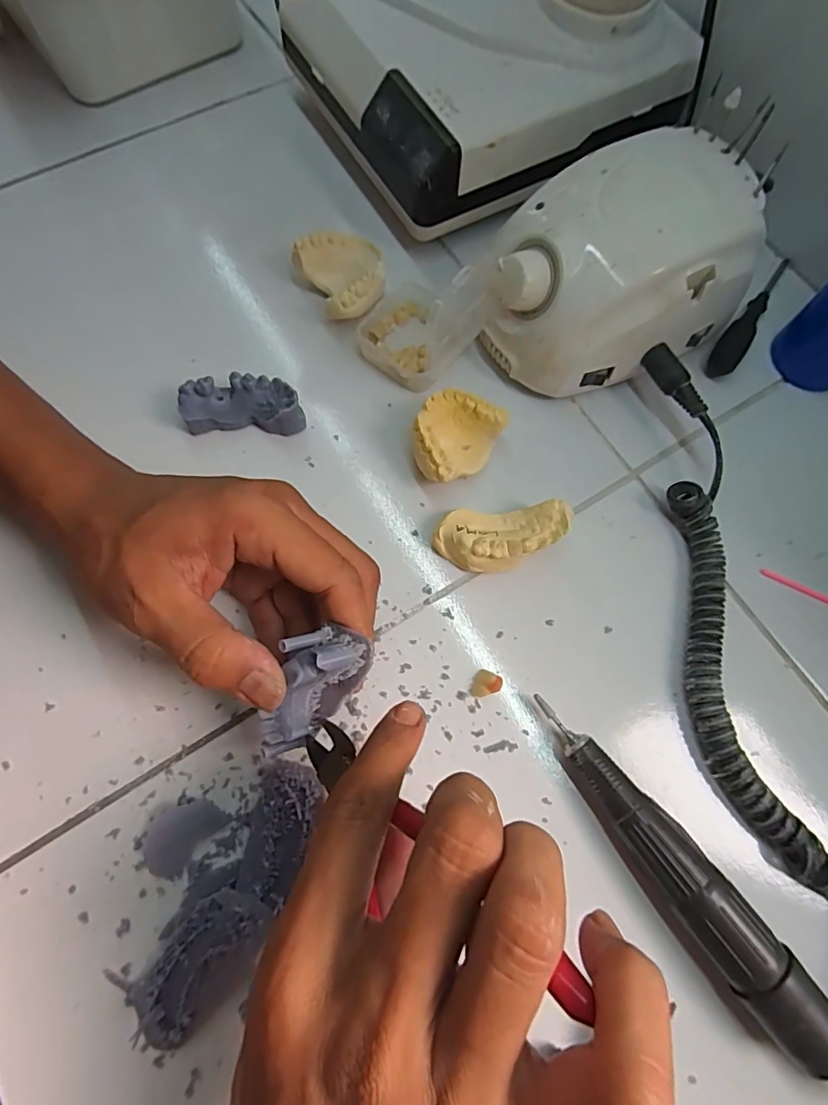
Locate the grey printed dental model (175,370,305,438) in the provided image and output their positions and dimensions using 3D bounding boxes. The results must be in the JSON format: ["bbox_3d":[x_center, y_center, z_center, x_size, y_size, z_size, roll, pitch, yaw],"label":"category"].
[{"bbox_3d":[-0.096,-0.084,0.296,0.065,0.023,0.024,-1,72,-2],"label":"grey printed dental model"}]

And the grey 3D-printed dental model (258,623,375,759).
[{"bbox_3d":[-0.042,0.057,0.213,0.027,0.023,0.064,36,117,10],"label":"grey 3D-printed dental model"}]

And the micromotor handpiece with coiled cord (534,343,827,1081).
[{"bbox_3d":[0.129,0.061,0.254,0.128,0.032,0.336,-8,73,-4],"label":"micromotor handpiece with coiled cord"}]

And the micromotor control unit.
[{"bbox_3d":[0.108,-0.157,0.296,0.139,0.083,0.100,-21,74,-8],"label":"micromotor control unit"}]

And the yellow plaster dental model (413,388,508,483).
[{"bbox_3d":[0.021,-0.066,0.291,0.055,0.024,0.043,-42,78,-13],"label":"yellow plaster dental model"}]

